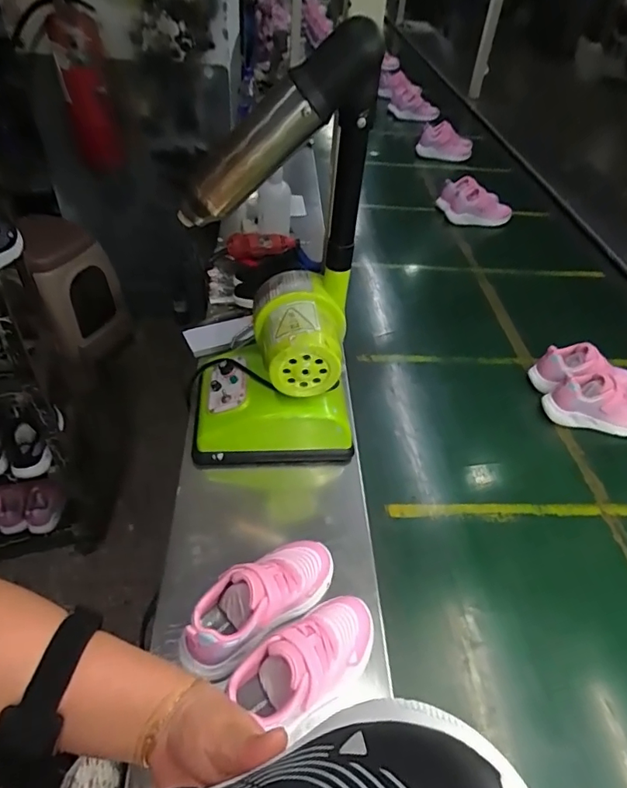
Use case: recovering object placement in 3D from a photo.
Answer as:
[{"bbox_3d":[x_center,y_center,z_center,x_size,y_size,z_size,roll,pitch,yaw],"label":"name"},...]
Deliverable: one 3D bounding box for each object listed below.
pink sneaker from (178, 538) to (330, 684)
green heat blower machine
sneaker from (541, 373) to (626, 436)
[{"bbox_3d":[-0.059,0.227,0.556,0.197,0.095,0.068,-30,54,-31],"label":"pink sneaker"},{"bbox_3d":[-0.058,-0.123,0.640,0.229,0.535,0.174,0,44,-6],"label":"green heat blower machine"},{"bbox_3d":[0.507,0.015,0.860,0.184,0.080,0.066,8,44,2],"label":"sneaker"}]

